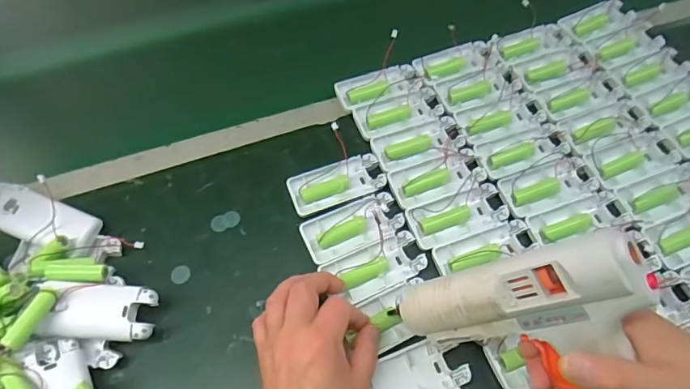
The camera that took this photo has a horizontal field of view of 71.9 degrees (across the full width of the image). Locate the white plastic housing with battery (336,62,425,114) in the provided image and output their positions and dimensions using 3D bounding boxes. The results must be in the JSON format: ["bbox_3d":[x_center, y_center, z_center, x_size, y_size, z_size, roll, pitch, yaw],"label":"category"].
[{"bbox_3d":[0.040,-0.122,0.542,0.096,0.013,0.045,-19,63,-11],"label":"white plastic housing with battery"}]

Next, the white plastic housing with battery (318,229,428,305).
[{"bbox_3d":[0.029,0.066,0.434,0.084,0.015,0.044,-22,64,-12],"label":"white plastic housing with battery"}]

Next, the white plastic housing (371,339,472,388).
[{"bbox_3d":[0.053,0.150,0.390,0.088,0.014,0.046,-20,63,-11],"label":"white plastic housing"}]

